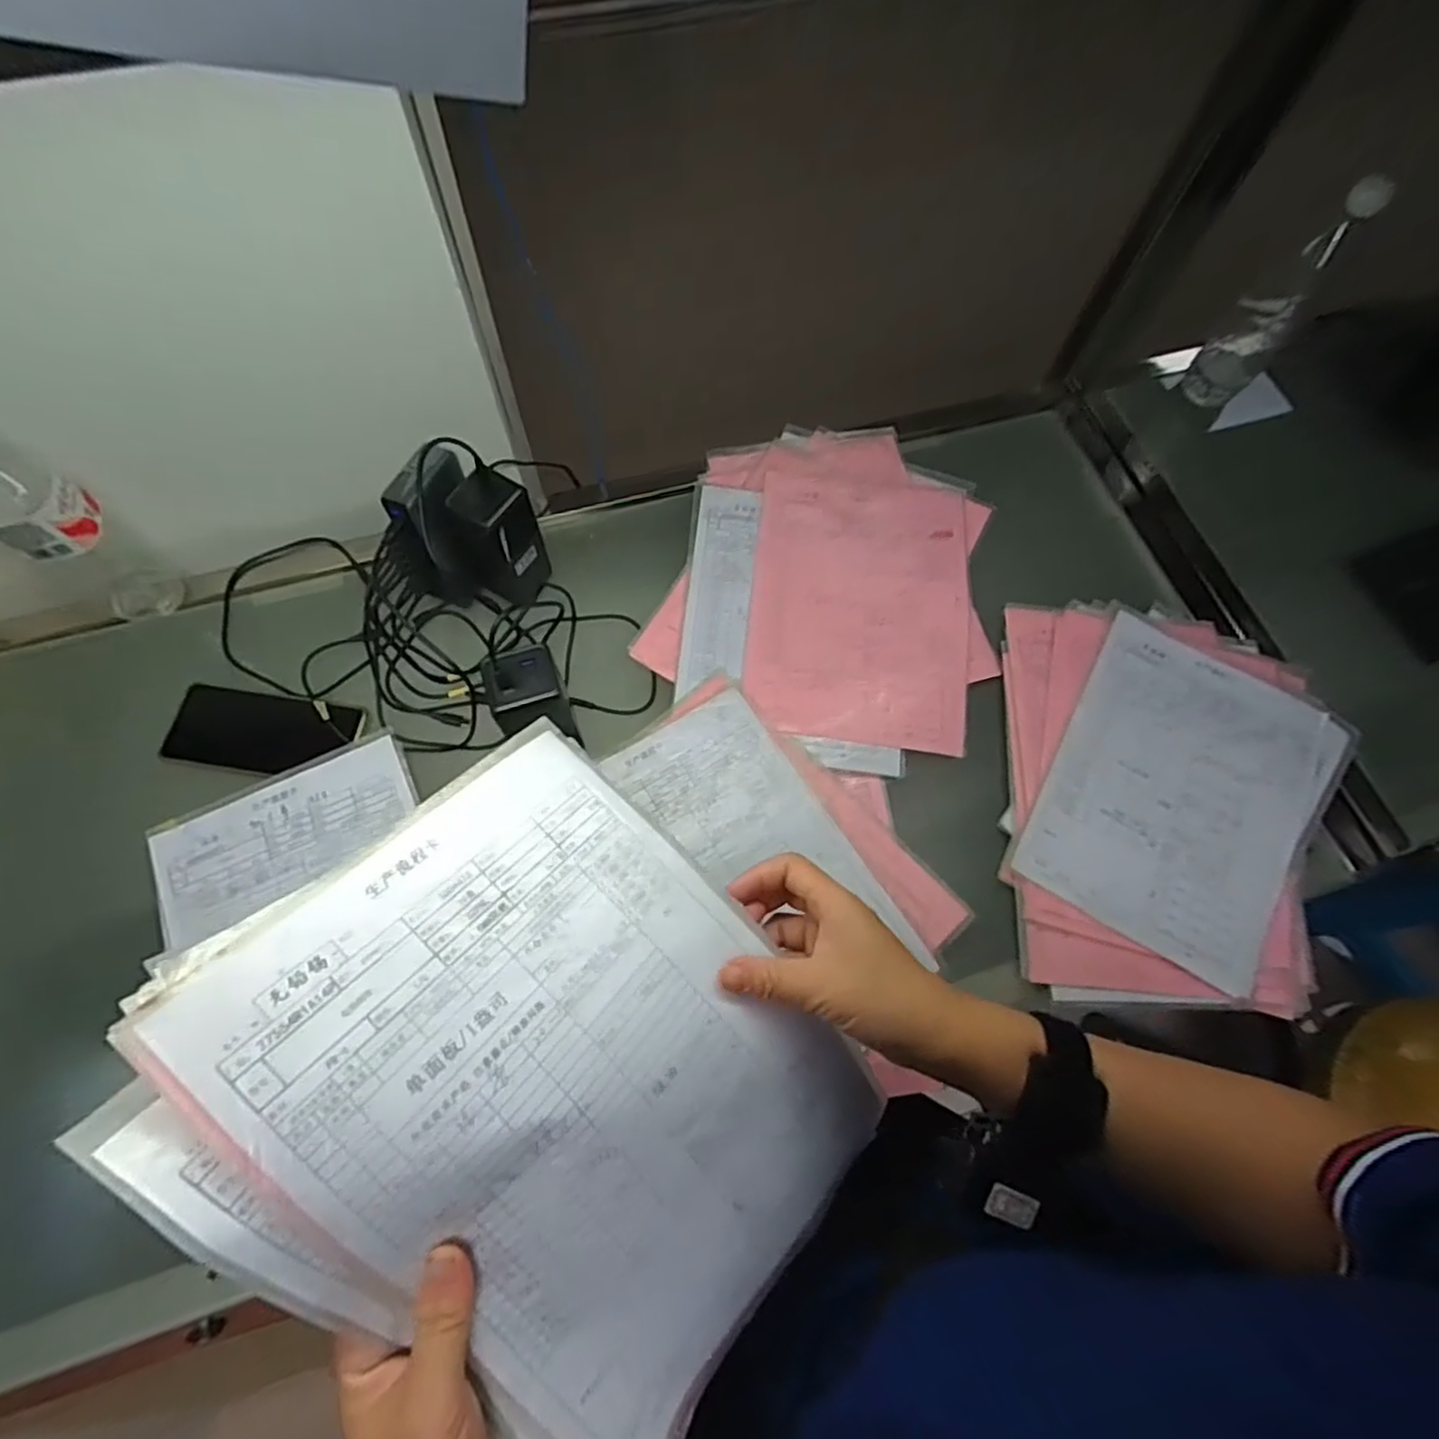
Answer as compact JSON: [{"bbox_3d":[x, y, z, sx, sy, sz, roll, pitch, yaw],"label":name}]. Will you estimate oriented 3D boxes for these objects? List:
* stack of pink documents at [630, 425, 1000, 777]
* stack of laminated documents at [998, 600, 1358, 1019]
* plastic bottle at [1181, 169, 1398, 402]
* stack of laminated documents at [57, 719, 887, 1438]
[{"bbox_3d":[0.115,-0.143,0.711,0.317,0.022,0.368,17,69,5],"label":"stack of pink documents"},{"bbox_3d":[0.408,0.061,0.634,0.299,0.031,0.377,8,69,2],"label":"stack of laminated documents"},{"bbox_3d":[0.566,-0.419,0.718,0.064,0.237,0.057,37,72,12],"label":"plastic bottle"},{"bbox_3d":[-0.076,0.178,0.326,0.299,0.055,0.249,52,52,0],"label":"stack of laminated documents"}]

